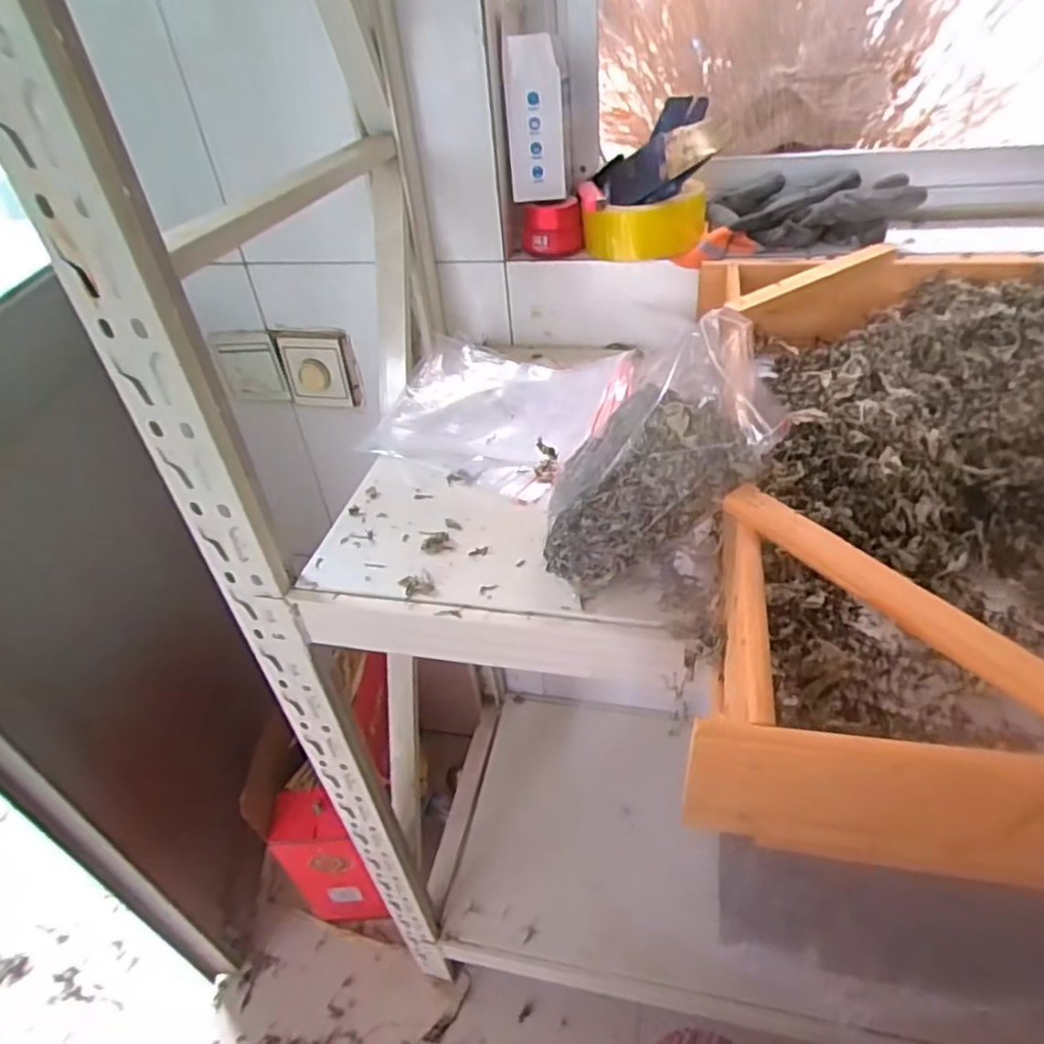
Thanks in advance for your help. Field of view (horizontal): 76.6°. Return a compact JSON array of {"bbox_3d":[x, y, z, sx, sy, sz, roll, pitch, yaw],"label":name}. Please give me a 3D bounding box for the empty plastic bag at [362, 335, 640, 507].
[{"bbox_3d":[-0.004,-0.109,0.604,0.223,0.043,0.202,22,47,30],"label":"empty plastic bag"}]

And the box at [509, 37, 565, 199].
[{"bbox_3d":[0.014,-0.381,0.631,0.052,0.132,0.035,-2,39,5],"label":"box"}]

